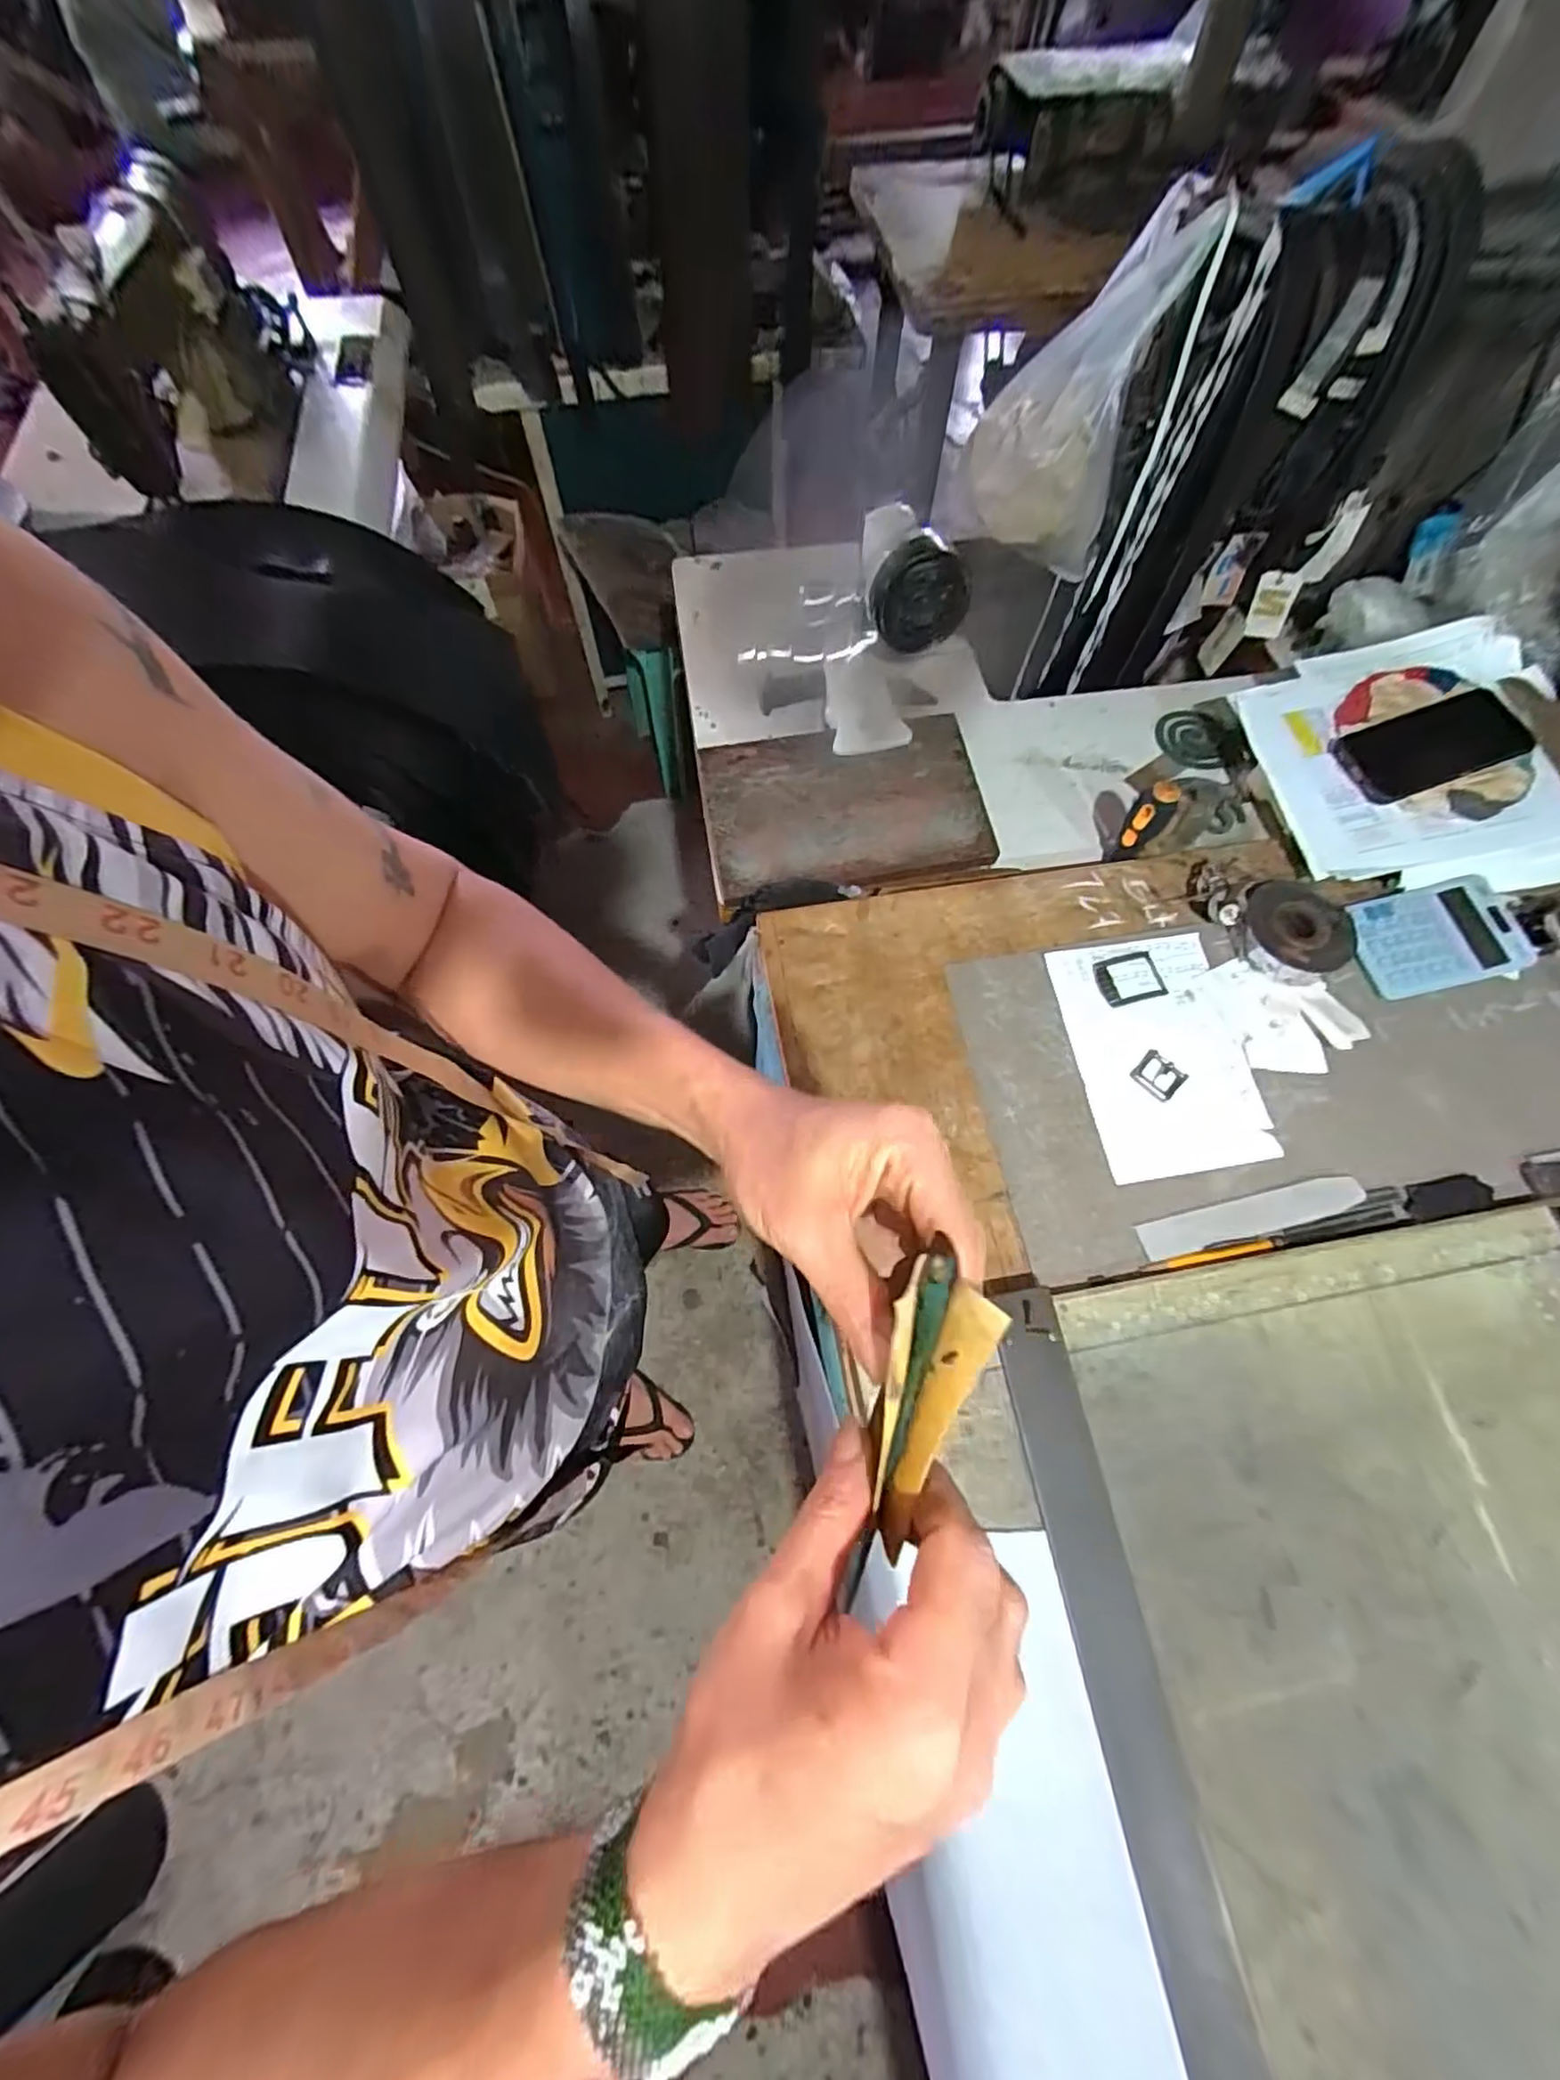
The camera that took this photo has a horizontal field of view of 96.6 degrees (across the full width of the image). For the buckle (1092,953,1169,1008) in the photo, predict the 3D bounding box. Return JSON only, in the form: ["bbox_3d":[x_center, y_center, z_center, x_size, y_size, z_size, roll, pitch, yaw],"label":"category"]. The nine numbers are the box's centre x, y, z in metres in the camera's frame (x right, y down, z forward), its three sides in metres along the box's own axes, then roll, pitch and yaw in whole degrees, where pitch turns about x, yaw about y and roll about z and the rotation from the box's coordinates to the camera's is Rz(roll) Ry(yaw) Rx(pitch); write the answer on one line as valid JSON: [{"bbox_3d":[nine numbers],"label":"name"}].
[{"bbox_3d":[0.319,-0.055,0.636,0.063,0.006,0.045,-13,69,-6],"label":"buckle"}]

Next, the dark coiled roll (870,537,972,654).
[{"bbox_3d":[0.106,-0.335,0.532,0.071,0.070,0.038,14,69,5],"label":"dark coiled roll"}]

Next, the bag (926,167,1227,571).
[{"bbox_3d":[0.274,-0.647,0.709,0.188,0.258,0.124,15,69,5],"label":"bag"}]

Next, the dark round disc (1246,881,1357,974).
[{"bbox_3d":[0.480,-0.104,0.645,0.079,0.028,0.094,-22,70,-9],"label":"dark round disc"}]

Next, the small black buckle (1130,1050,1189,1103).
[{"bbox_3d":[0.327,0.031,0.600,0.038,0.004,0.033,43,74,15],"label":"small black buckle"}]

